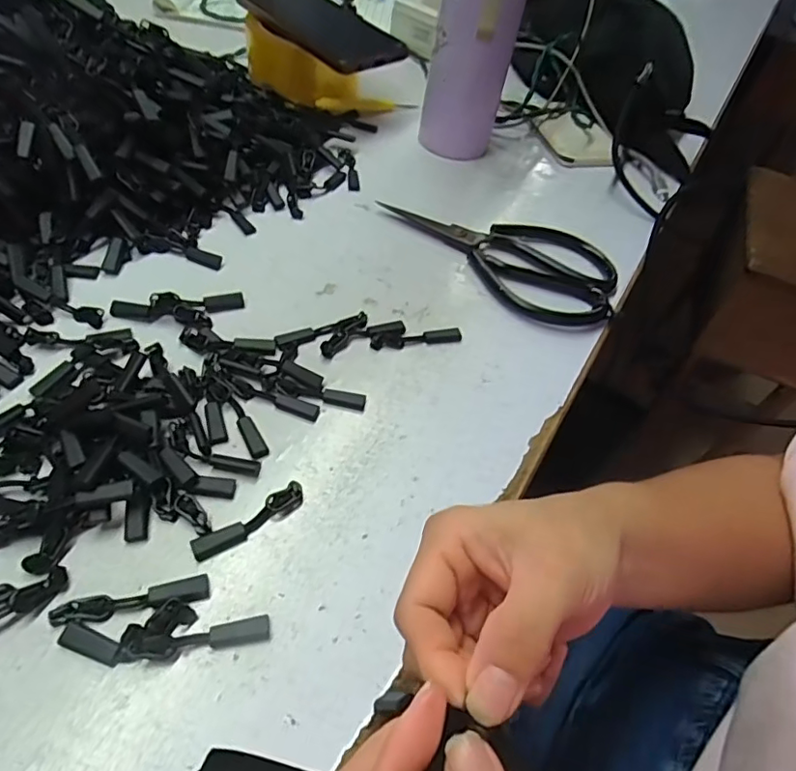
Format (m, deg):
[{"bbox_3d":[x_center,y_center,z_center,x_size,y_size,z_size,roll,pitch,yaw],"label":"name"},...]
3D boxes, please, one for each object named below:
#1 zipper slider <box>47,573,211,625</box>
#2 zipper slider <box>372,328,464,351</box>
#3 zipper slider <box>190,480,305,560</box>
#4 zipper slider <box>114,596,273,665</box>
[{"bbox_3d":[-0.110,0.089,0.224,0.059,0.004,0.011,-7,54,-15],"label":"zipper slider"},{"bbox_3d":[0.012,-0.029,0.338,0.058,0.005,0.010,-7,54,-15],"label":"zipper slider"},{"bbox_3d":[-0.068,0.063,0.252,0.055,0.006,0.012,-29,62,-28],"label":"zipper slider"},{"bbox_3d":[-0.081,0.099,0.219,0.055,0.009,0.023,2,52,-8],"label":"zipper slider"}]

